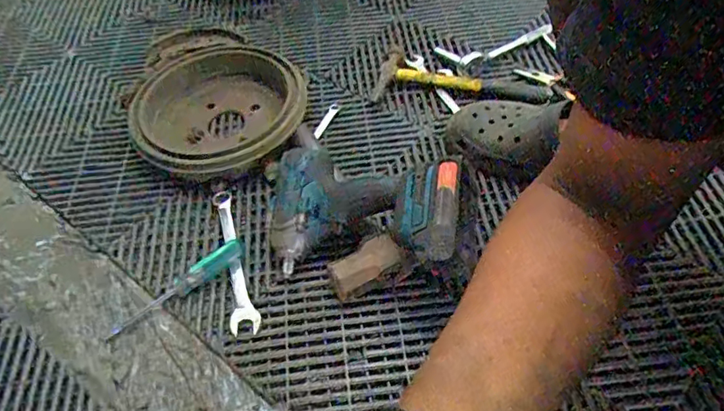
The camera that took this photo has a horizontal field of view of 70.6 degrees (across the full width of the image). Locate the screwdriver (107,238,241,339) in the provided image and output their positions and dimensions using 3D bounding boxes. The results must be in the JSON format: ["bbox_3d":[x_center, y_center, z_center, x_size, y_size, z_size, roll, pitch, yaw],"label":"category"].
[{"bbox_3d":[-0.217,0.096,0.596,0.180,0.026,0.022,-34,55,3],"label":"screwdriver"}]

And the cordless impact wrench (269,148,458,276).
[{"bbox_3d":[-0.005,0.004,0.544,0.225,0.075,0.116,7,49,36],"label":"cordless impact wrench"}]

